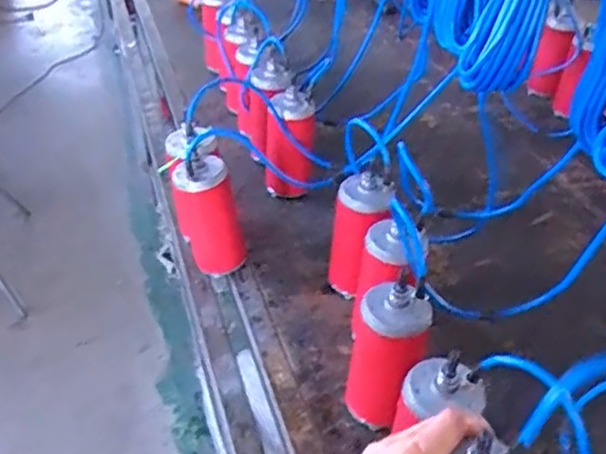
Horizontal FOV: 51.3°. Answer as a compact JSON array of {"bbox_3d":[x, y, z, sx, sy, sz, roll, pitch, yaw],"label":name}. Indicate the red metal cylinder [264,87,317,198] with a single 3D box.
[{"bbox_3d":[-0.025,-0.138,1.057,0.077,0.175,0.070,1,39,-1],"label":"red metal cylinder"}]

